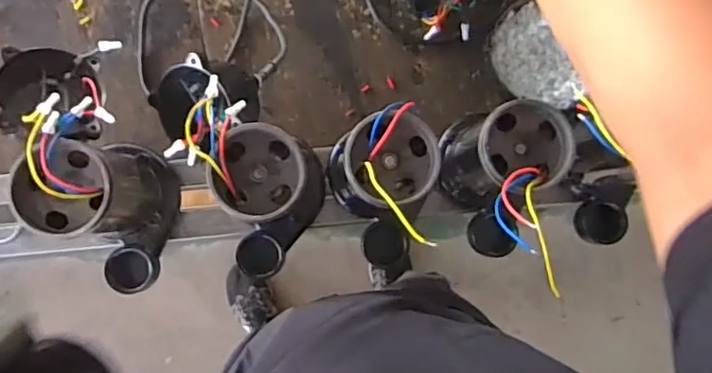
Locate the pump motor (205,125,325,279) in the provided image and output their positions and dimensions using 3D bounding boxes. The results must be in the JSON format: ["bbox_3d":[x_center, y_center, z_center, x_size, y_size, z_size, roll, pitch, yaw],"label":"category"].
[{"bbox_3d":[-0.084,0.011,0.626,0.106,0.186,0.139,-17,88,-4],"label":"pump motor"}]

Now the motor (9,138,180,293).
[{"bbox_3d":[-0.254,0.026,0.611,0.106,0.193,0.162,-27,88,-4],"label":"motor"}]

